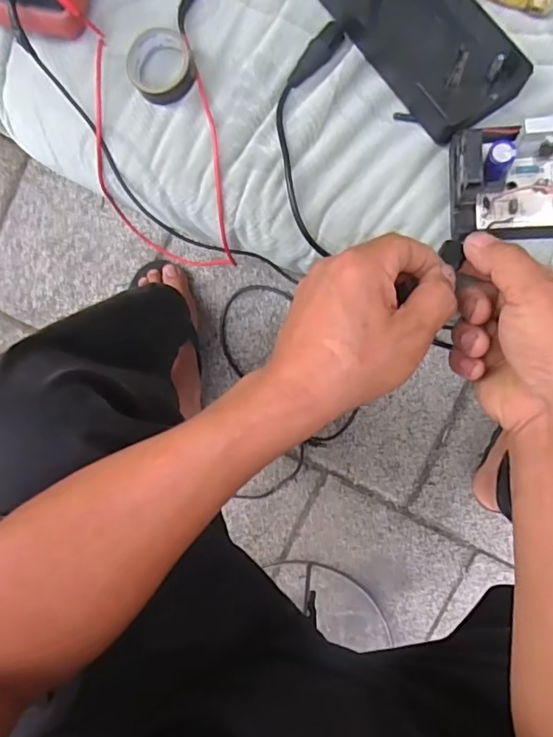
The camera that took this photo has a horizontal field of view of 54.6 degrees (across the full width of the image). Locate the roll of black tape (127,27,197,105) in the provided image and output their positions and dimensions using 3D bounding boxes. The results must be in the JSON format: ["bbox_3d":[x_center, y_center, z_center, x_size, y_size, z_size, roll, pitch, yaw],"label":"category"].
[{"bbox_3d":[-0.088,-0.231,0.408,0.049,0.013,0.051,0,94,4],"label":"roll of black tape"}]

